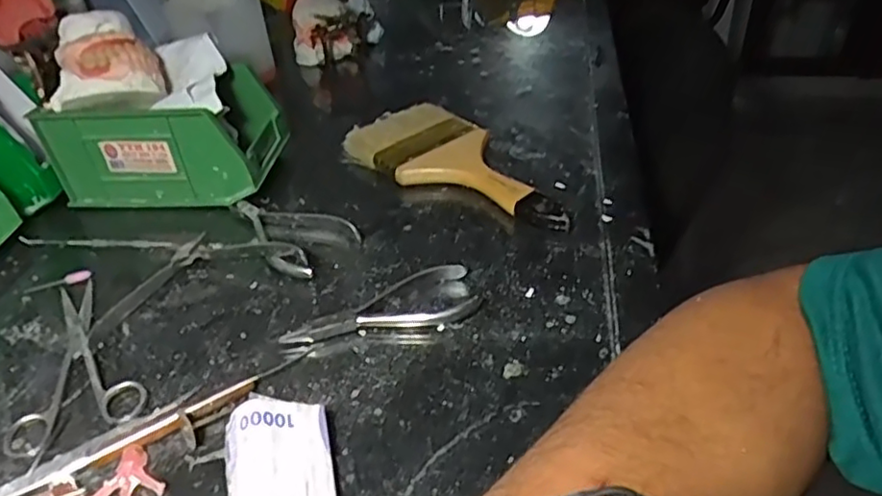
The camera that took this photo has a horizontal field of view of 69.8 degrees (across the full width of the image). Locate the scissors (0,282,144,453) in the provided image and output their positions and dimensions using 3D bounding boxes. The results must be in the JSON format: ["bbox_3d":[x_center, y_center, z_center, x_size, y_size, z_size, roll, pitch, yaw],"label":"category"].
[{"bbox_3d":[-0.221,0.065,0.395,0.071,0.005,0.135,-15,39,-13],"label":"scissors"}]

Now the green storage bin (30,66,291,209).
[{"bbox_3d":[-0.229,-0.098,0.542,0.168,0.083,0.097,1,38,8],"label":"green storage bin"}]

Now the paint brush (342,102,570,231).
[{"bbox_3d":[0.022,-0.071,0.531,0.224,0.022,0.093,29,49,36],"label":"paint brush"}]

